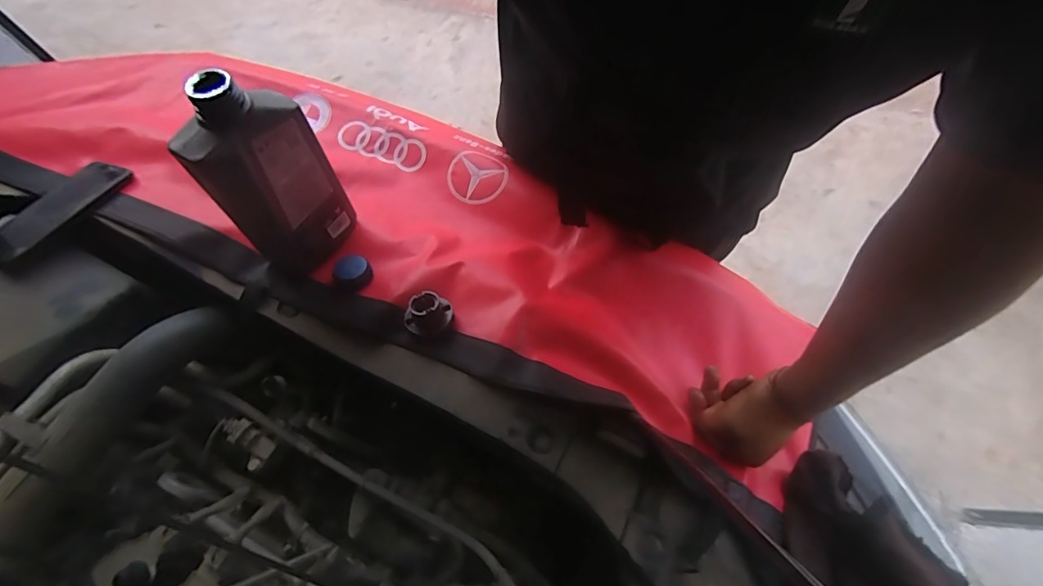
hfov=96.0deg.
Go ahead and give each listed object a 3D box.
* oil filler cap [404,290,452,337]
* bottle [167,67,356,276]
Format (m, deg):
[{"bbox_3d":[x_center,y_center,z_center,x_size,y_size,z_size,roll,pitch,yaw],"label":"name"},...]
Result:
[{"bbox_3d":[-0.102,0.021,0.511,0.042,0.038,0.045,0,67,1],"label":"oil filler cap"},{"bbox_3d":[-0.253,-0.110,0.491,0.053,0.244,0.122,19,69,9],"label":"bottle"}]

